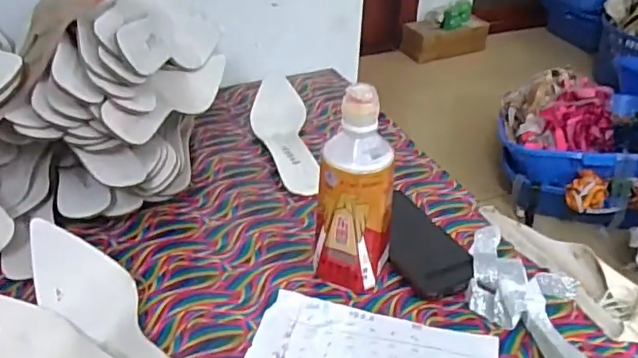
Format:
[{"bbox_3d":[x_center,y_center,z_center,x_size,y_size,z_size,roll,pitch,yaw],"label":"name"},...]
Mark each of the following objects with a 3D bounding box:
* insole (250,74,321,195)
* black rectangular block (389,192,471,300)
[{"bbox_3d":[-0.049,-0.068,0.763,0.073,0.035,0.247,-3,35,-8],"label":"insole"},{"bbox_3d":[0.100,0.064,0.606,0.074,0.009,0.152,-12,37,-20],"label":"black rectangular block"}]

